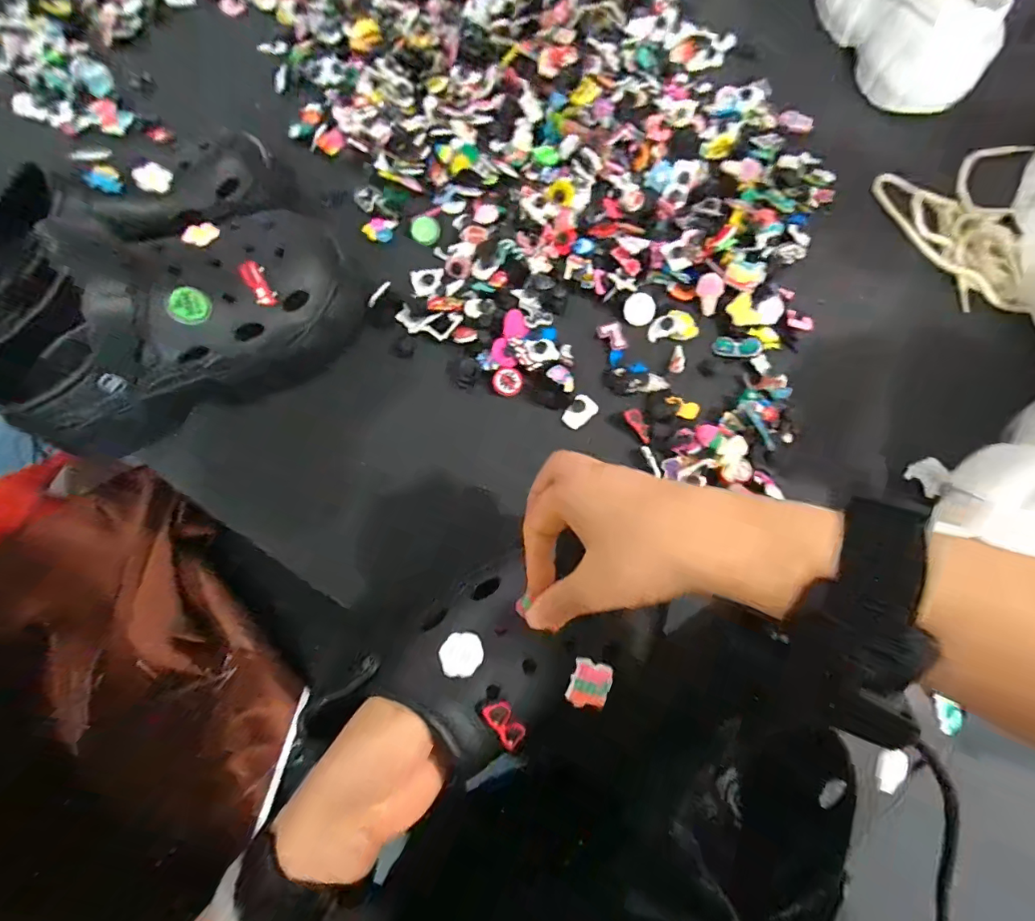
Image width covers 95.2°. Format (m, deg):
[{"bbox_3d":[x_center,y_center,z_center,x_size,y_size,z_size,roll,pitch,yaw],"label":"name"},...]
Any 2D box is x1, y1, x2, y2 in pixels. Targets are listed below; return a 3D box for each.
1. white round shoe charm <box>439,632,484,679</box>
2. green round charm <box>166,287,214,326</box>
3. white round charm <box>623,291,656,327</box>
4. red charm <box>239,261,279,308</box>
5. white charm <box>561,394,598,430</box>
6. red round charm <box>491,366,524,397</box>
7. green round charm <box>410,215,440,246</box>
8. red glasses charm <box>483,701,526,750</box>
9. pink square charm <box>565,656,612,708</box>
[{"bbox_3d":[-0.031,0.107,0.262,0.023,0.004,0.022,0,73,0],"label":"white round shoe charm"},{"bbox_3d":[-0.233,-0.110,0.337,0.004,0.026,0.026,2,82,31],"label":"green round charm"},{"bbox_3d":[0.109,-0.135,0.423,0.028,0.004,0.028,1,107,5],"label":"white round charm"},{"bbox_3d":[-0.192,-0.131,0.351,0.016,0.009,0.034,-28,111,-11],"label":"red charm"},{"bbox_3d":[0.052,-0.041,0.396,0.030,0.004,0.021,-42,78,-11],"label":"white charm"},{"bbox_3d":[-0.008,-0.067,0.404,0.025,0.007,0.024,0,73,0],"label":"red round charm"},{"bbox_3d":[-0.088,-0.220,0.453,0.027,0.010,0.028,0,73,0],"label":"green round charm"},{"bbox_3d":[-0.006,0.142,0.255,0.014,0.004,0.030,-35,105,-12],"label":"red glasses charm"},{"bbox_3d":[0.040,0.123,0.260,0.022,0.004,0.027,17,99,-2],"label":"pink square charm"}]

